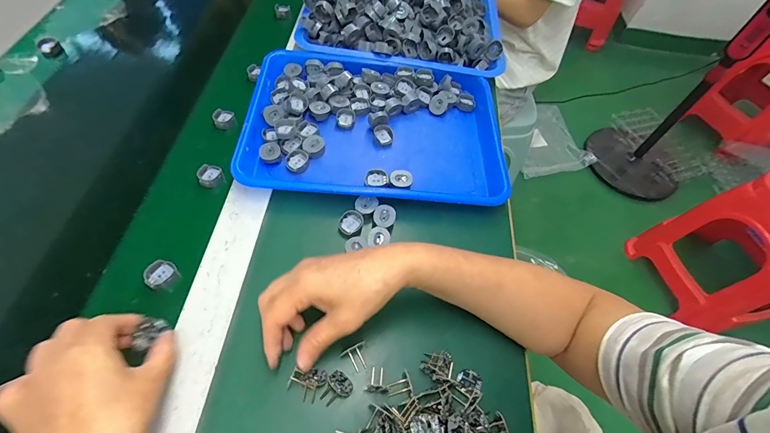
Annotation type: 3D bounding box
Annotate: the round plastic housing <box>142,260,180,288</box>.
[{"bbox_3d":[-0.234,0.061,0.381,0.029,0.011,0.029,3,57,-5],"label":"round plastic housing"}]

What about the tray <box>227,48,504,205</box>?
[{"bbox_3d":[-0.008,-0.126,0.494,0.330,0.033,0.243,5,57,-4],"label":"tray"}]

